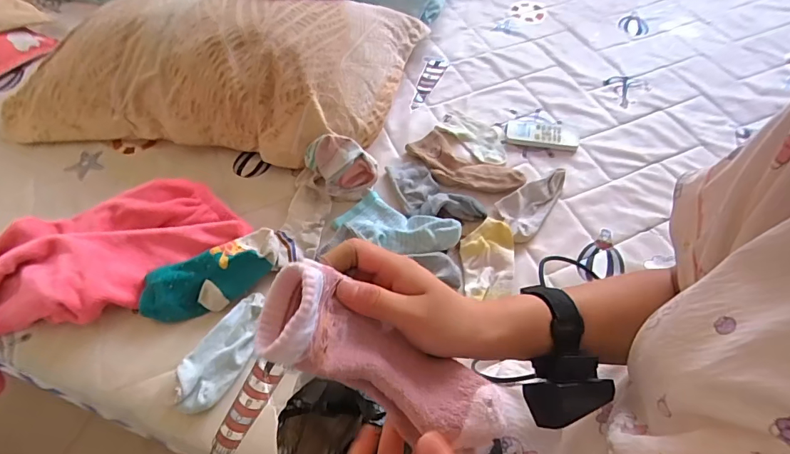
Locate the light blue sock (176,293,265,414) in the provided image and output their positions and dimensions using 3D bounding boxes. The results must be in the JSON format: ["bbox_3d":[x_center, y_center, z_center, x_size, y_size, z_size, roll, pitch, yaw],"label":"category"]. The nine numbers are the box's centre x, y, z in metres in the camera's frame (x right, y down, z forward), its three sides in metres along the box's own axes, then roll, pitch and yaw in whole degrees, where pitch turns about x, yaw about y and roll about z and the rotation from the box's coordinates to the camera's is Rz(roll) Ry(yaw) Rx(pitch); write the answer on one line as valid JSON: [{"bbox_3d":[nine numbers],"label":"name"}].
[{"bbox_3d":[-0.224,0.159,0.576,0.063,0.029,0.161,24,59,15],"label":"light blue sock"}]

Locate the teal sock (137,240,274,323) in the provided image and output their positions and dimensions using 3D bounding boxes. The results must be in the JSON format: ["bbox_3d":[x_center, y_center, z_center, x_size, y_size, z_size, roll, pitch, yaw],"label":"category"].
[{"bbox_3d":[-0.271,0.075,0.626,0.174,0.051,0.075,-18,58,-12],"label":"teal sock"}]

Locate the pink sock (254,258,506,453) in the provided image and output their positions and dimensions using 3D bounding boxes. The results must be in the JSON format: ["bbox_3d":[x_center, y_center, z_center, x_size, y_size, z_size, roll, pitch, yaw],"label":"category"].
[{"bbox_3d":[-0.009,0.085,0.274,0.160,0.047,0.060,34,58,-10],"label":"pink sock"}]

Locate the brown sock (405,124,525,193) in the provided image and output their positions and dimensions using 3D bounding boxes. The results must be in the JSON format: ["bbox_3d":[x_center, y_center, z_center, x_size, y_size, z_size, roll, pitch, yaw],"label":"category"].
[{"bbox_3d":[0.117,-0.113,0.763,0.105,0.021,0.198,-40,64,-24],"label":"brown sock"}]

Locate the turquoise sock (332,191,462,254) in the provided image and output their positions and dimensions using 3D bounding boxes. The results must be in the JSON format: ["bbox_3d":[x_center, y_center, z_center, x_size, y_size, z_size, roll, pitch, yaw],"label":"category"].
[{"bbox_3d":[0.003,-0.006,0.679,0.183,0.031,0.082,28,60,17],"label":"turquoise sock"}]

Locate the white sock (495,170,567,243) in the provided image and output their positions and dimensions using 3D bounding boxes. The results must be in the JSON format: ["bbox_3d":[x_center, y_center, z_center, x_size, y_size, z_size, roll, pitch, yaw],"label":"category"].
[{"bbox_3d":[0.224,-0.047,0.724,0.072,0.022,0.156,32,61,19],"label":"white sock"}]

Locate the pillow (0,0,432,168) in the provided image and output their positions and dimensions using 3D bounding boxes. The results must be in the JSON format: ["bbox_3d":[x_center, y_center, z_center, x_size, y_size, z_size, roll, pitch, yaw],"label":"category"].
[{"bbox_3d":[-0.337,-0.308,0.815,0.751,0.144,0.367,3,56,2],"label":"pillow"}]

